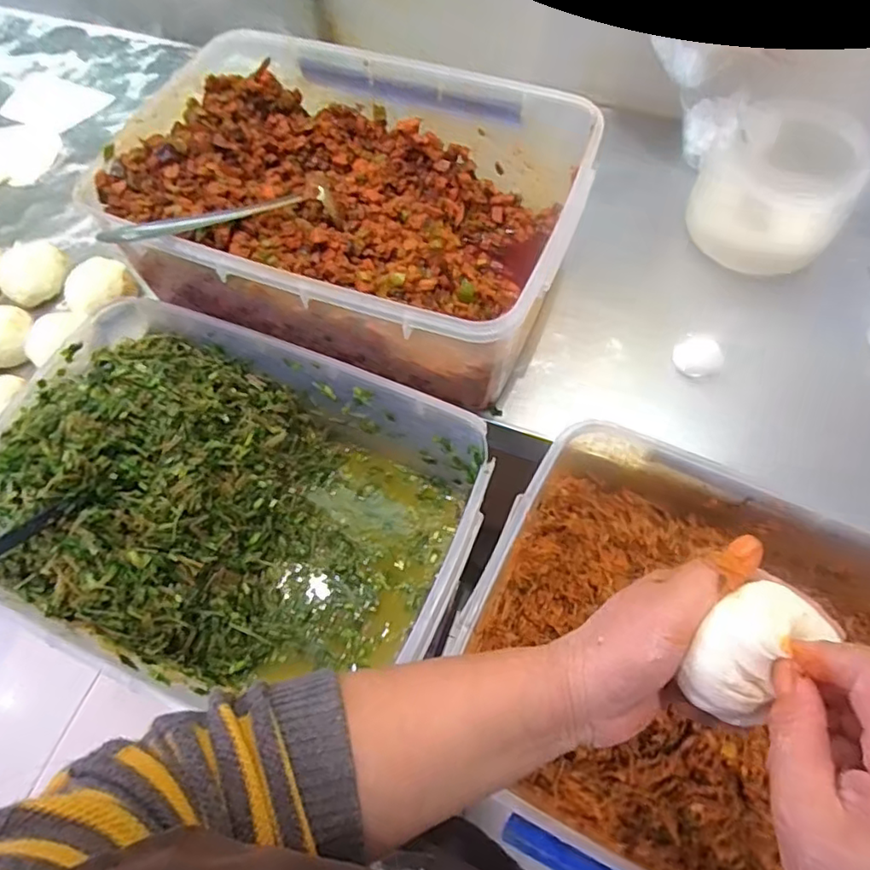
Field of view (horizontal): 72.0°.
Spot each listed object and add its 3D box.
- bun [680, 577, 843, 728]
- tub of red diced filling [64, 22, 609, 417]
[{"bbox_3d":[0.144,0.099,0.275,0.044,0.037,0.061,33,69,18],"label":"bun"},{"bbox_3d":[-0.079,-0.228,0.597,0.433,0.132,0.319,18,65,12],"label":"tub of red diced filling"}]

